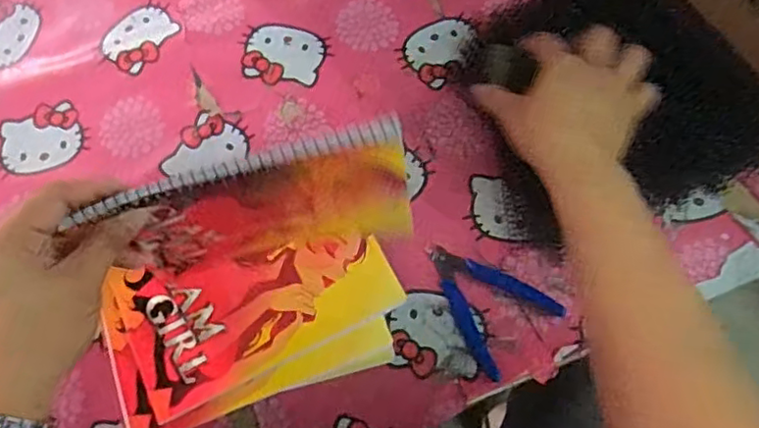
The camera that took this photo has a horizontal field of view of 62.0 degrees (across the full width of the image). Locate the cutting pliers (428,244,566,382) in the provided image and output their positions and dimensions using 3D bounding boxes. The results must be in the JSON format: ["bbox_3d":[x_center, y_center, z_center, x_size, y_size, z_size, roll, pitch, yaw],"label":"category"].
[{"bbox_3d":[0.087,0.067,0.530,0.082,0.006,0.112,-37,71,-12],"label":"cutting pliers"}]

